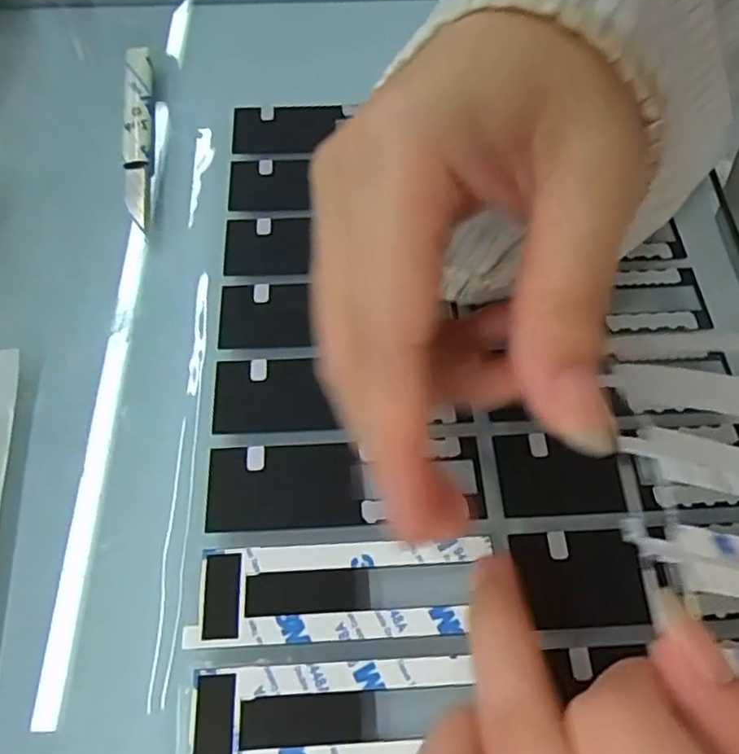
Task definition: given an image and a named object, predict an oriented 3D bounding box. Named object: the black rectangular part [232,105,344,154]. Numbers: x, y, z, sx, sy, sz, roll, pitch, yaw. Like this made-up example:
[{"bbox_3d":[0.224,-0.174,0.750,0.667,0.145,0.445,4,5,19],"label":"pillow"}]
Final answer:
[{"bbox_3d":[-0.037,-0.109,0.278,0.046,0.004,0.029,-1,59,-3],"label":"black rectangular part"}]

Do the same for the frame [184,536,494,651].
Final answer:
[{"bbox_3d":[-0.008,0.062,0.185,0.088,0.004,0.031,-6,60,-4],"label":"frame"}]

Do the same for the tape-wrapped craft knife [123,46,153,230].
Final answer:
[{"bbox_3d":[-0.100,-0.108,0.275,0.012,0.009,0.101,-7,60,-6],"label":"tape-wrapped craft knife"}]

